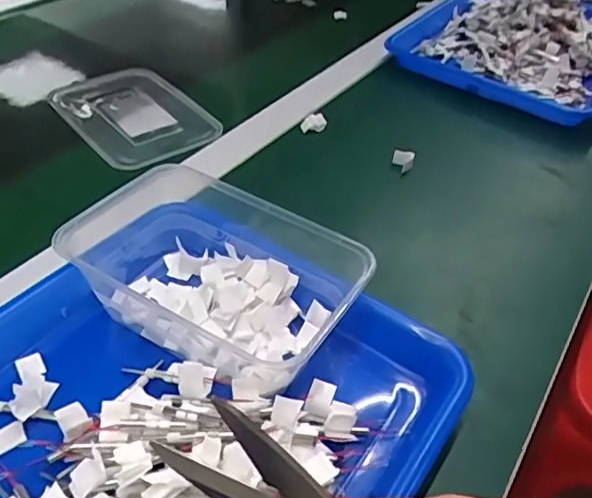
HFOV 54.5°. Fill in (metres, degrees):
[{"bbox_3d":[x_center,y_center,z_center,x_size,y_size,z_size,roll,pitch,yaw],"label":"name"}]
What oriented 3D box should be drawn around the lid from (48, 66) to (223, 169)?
[{"bbox_3d":[-0.164,-0.137,0.568,0.117,0.015,0.195,-29,52,-32],"label":"lid"}]

